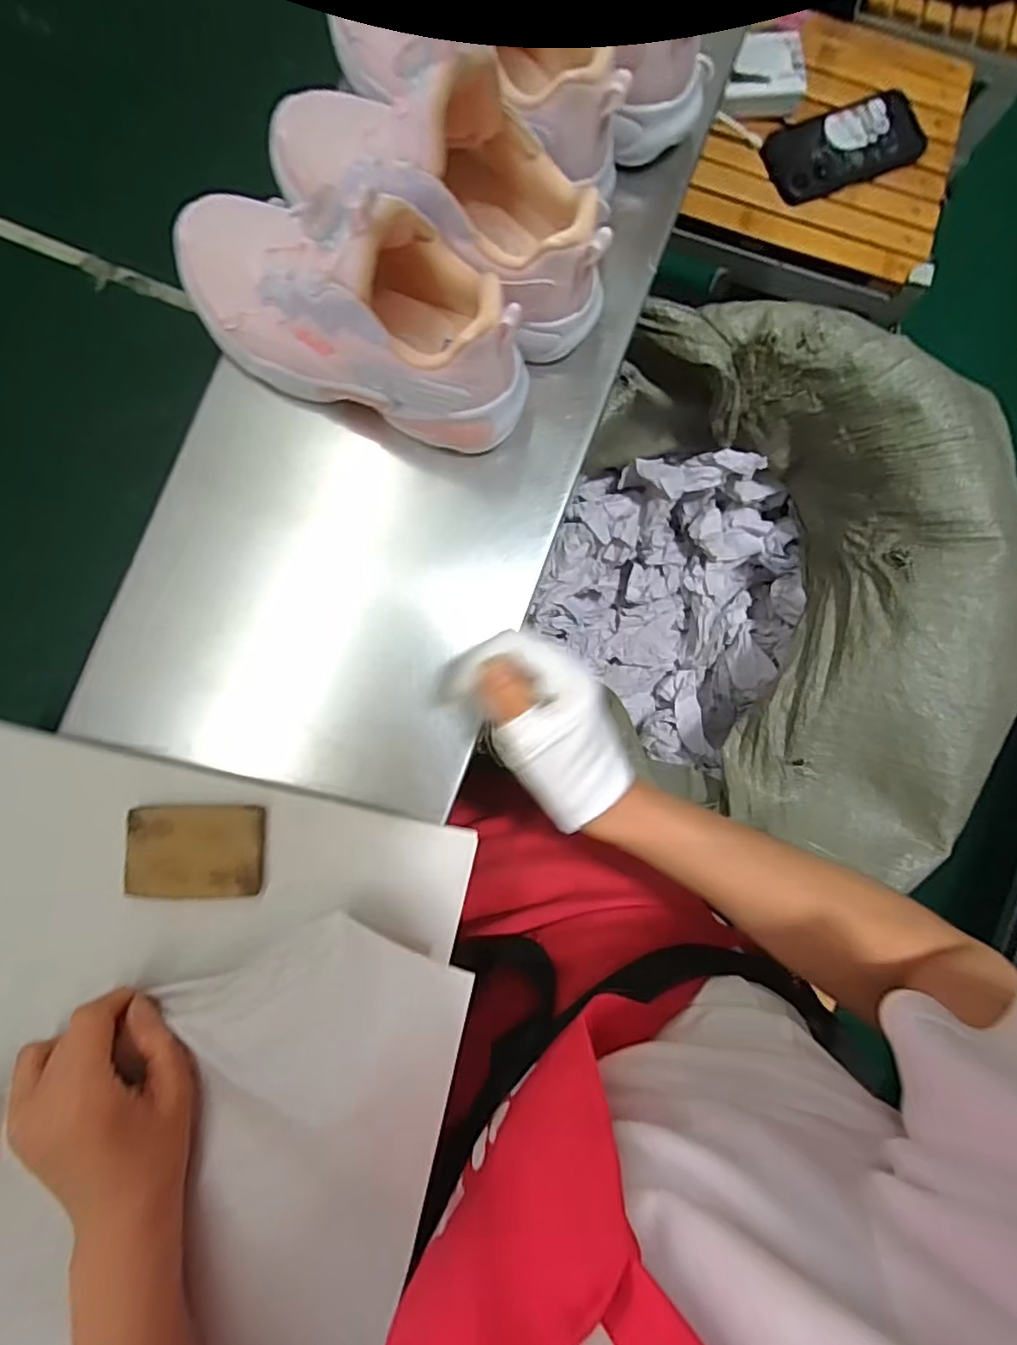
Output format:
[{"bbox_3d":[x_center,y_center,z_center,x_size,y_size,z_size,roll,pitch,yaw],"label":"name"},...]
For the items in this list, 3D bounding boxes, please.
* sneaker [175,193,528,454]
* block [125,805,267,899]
[{"bbox_3d":[-0.086,-0.201,0.335,0.200,0.101,0.074,19,85,-2],"label":"sneaker"},{"bbox_3d":[-0.176,0.100,0.350,0.072,0.012,0.050,1,86,-3],"label":"block"}]

